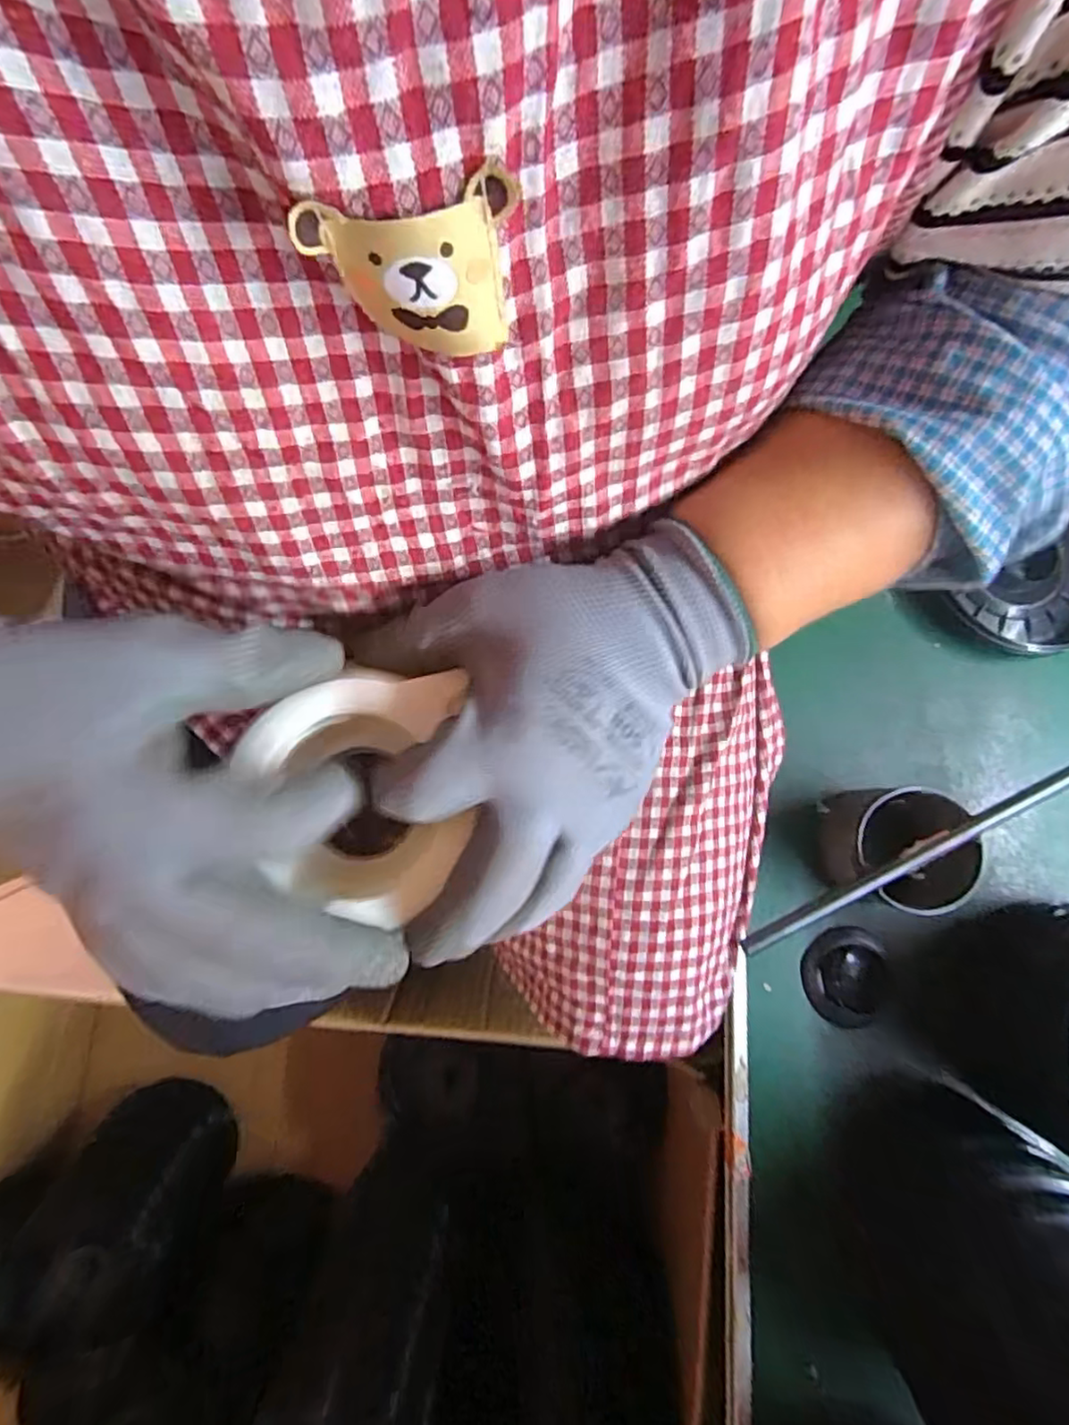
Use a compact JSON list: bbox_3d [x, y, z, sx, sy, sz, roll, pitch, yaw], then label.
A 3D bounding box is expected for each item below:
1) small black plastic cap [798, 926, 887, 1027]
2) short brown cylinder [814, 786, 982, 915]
[{"bbox_3d":[0.204,0.175,0.417,0.054,0.013,0.060,7,79,0],"label":"small black plastic cap"},{"bbox_3d":[0.233,0.086,0.399,0.076,0.062,0.072,9,79,1],"label":"short brown cylinder"}]

